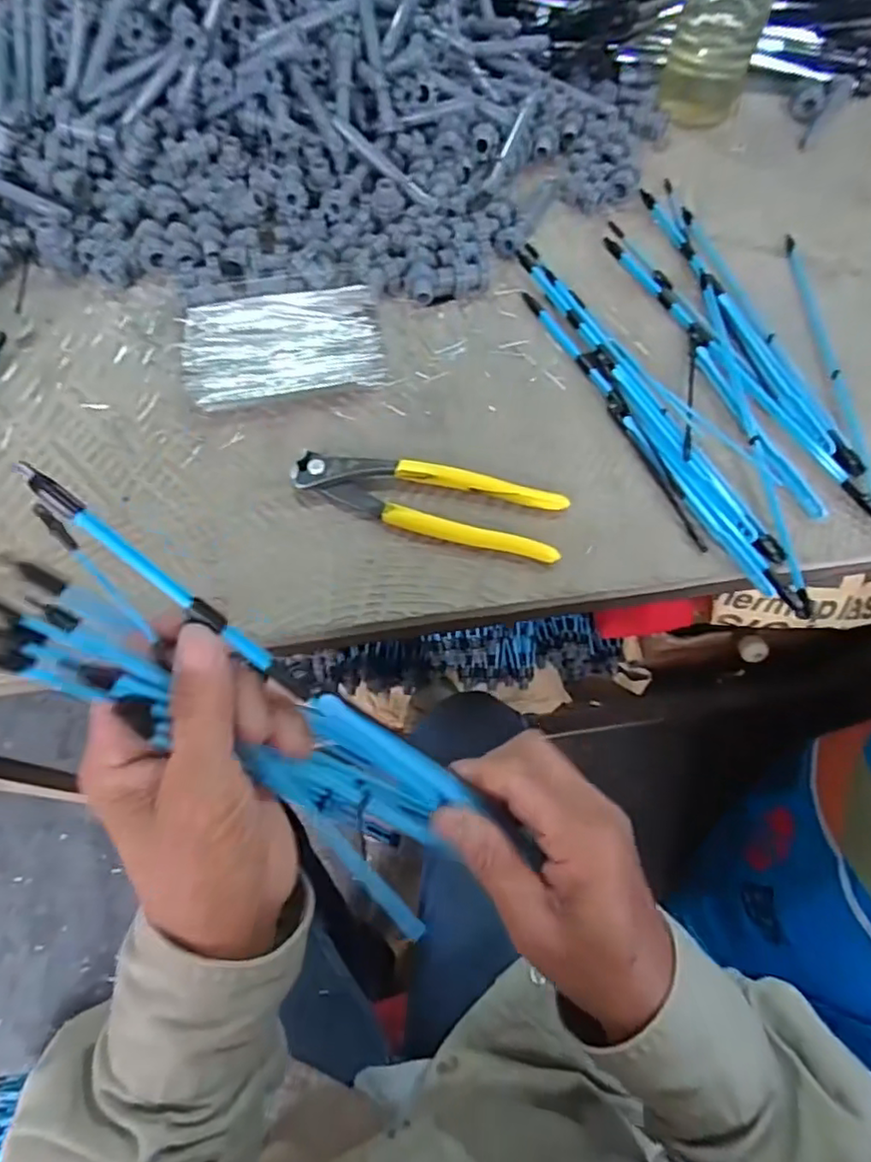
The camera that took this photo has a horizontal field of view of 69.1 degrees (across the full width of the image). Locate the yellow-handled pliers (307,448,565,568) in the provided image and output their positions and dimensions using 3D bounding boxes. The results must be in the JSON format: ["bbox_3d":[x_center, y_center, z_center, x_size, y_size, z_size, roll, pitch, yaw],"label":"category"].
[{"bbox_3d":[-0.002,-0.050,0.385,0.159,0.017,0.044,13,67,6],"label":"yellow-handled pliers"}]

